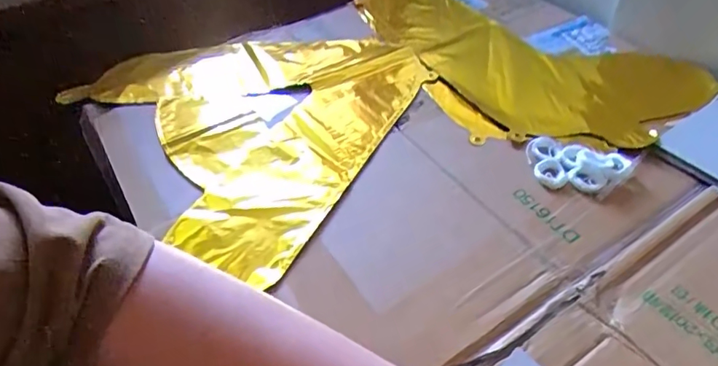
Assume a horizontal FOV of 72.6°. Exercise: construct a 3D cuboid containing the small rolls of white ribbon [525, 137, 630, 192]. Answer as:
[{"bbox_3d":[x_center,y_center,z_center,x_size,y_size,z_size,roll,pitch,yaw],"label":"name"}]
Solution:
[{"bbox_3d":[0.194,-0.018,0.427,0.085,0.014,0.056,5,46,7],"label":"small rolls of white ribbon"}]

